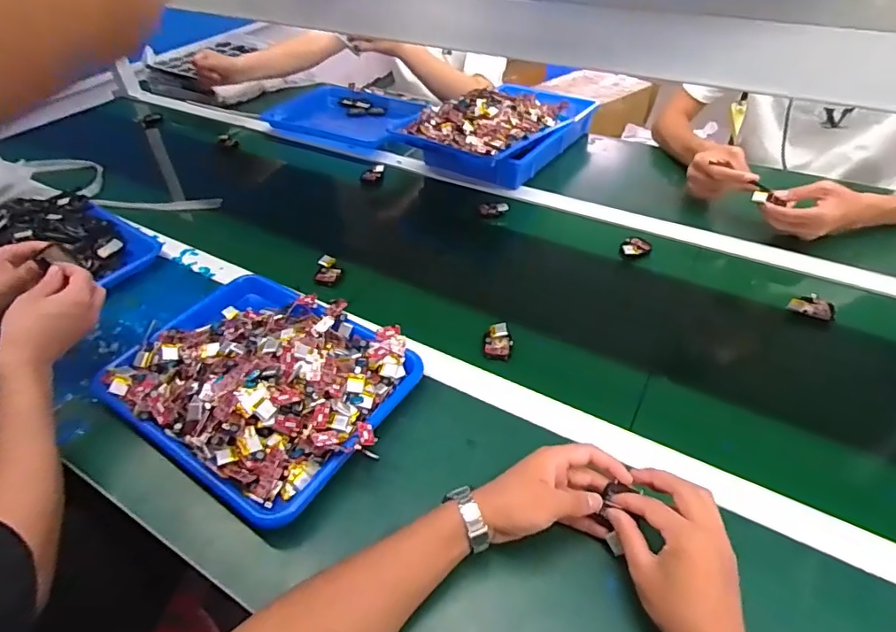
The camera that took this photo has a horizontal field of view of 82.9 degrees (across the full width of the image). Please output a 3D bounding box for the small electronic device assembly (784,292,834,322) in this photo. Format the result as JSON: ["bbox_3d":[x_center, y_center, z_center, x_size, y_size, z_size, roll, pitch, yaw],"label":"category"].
[{"bbox_3d":[0.499,-0.015,0.696,0.055,0.014,0.038,19,47,22],"label":"small electronic device assembly"}]

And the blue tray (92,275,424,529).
[{"bbox_3d":[-0.222,0.064,0.604,0.332,0.057,0.260,26,50,28],"label":"blue tray"}]

